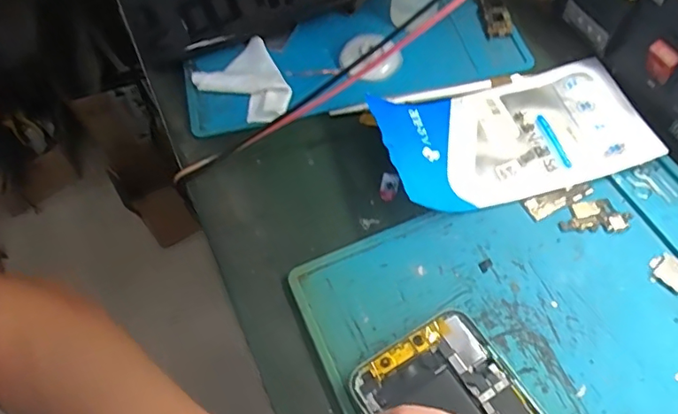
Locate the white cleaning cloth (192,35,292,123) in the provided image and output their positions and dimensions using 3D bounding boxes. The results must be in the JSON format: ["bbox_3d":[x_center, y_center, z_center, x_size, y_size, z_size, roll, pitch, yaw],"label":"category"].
[{"bbox_3d":[-0.063,-0.085,0.386,0.056,0.010,0.069,-34,62,-15],"label":"white cleaning cloth"}]

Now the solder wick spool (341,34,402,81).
[{"bbox_3d":[0.020,-0.110,0.399,0.045,0.010,0.041,-28,60,-12],"label":"solder wick spool"}]

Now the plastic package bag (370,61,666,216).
[{"bbox_3d":[0.110,-0.049,0.346,0.165,0.027,0.088,-15,58,-5],"label":"plastic package bag"}]

